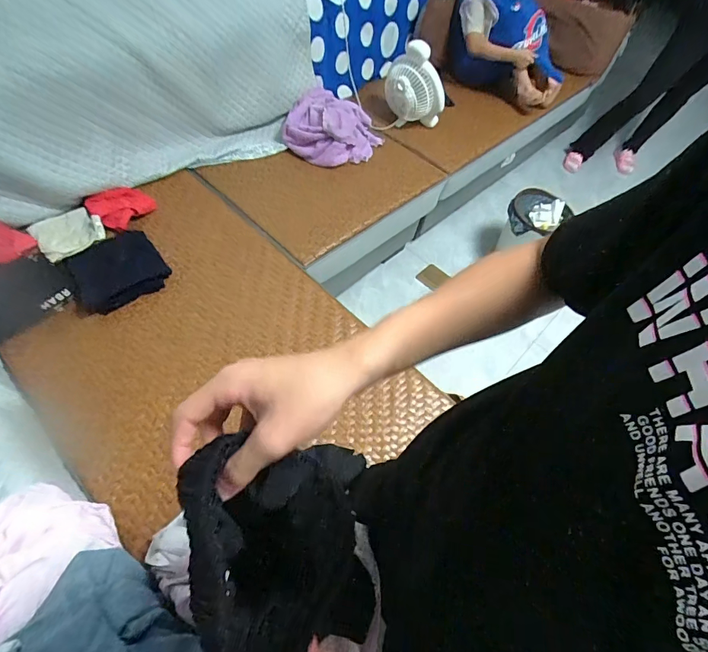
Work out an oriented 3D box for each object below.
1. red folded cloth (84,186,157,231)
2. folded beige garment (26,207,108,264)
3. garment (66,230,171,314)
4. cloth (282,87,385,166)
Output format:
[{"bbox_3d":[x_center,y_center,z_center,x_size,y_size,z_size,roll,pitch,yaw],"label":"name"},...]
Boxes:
[{"bbox_3d":[-0.658,-0.343,1.139,0.145,0.031,0.156,38,59,17],"label":"red folded cloth"},{"bbox_3d":[-0.772,-0.255,1.082,0.157,0.026,0.144,-35,67,-27],"label":"folded beige garment"},{"bbox_3d":[-0.606,-0.149,1.023,0.206,0.033,0.205,-27,64,-23],"label":"garment"},{"bbox_3d":[-0.069,-0.709,1.424,0.332,0.116,0.301,14,56,0],"label":"cloth"}]

